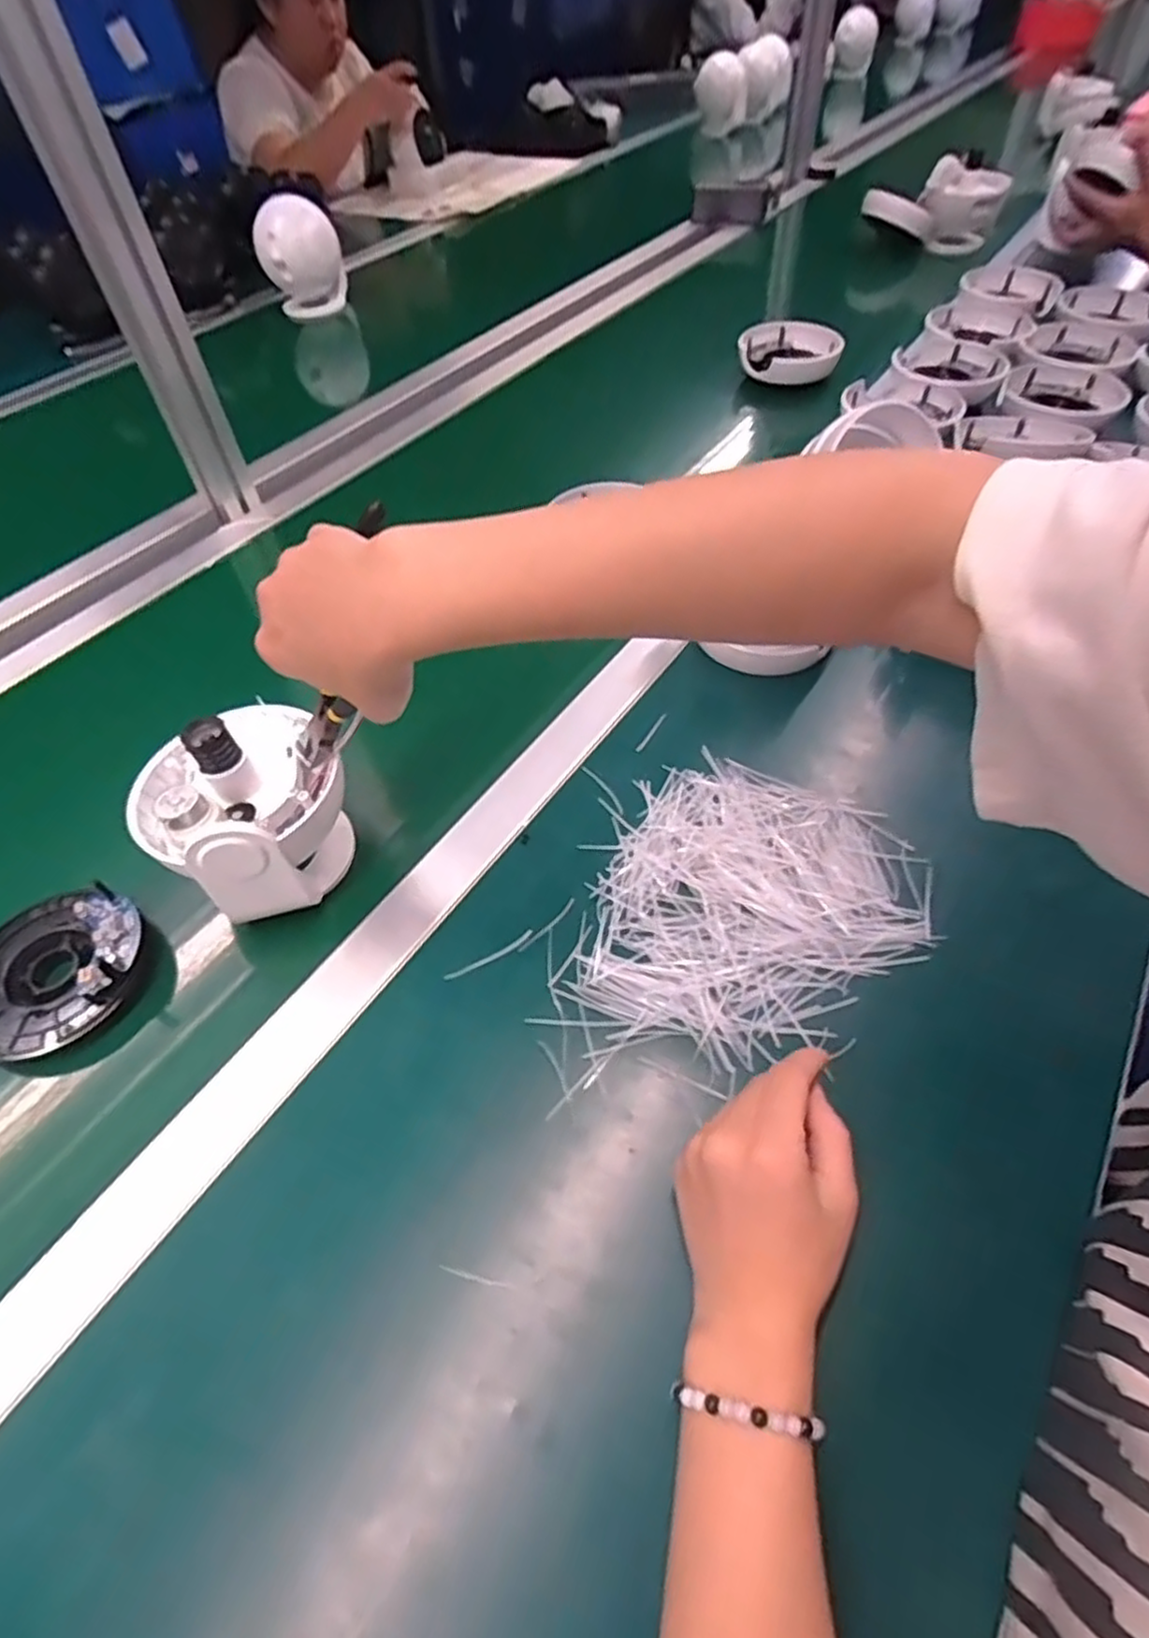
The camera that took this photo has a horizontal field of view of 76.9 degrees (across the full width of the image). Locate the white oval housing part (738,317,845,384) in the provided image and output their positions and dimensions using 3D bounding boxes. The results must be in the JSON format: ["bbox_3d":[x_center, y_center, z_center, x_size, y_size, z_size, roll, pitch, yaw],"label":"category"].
[{"bbox_3d":[0.252,-0.548,0.848,0.112,0.032,0.123,5,52,6],"label":"white oval housing part"}]

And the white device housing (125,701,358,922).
[{"bbox_3d":[-0.196,-0.007,0.427,0.119,0.106,0.104,37,62,27],"label":"white device housing"}]

